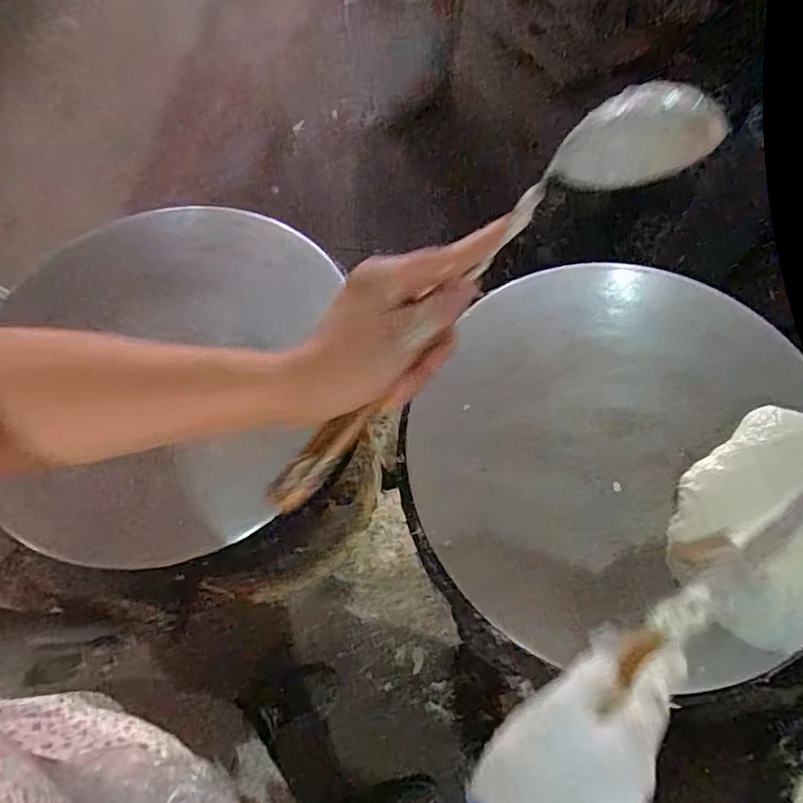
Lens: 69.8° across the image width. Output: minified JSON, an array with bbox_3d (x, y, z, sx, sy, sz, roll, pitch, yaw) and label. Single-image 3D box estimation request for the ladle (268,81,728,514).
[{"bbox_3d":[0.050,-0.057,0.354,0.350,0.082,0.059,-46,72,-1],"label":"ladle"}]

